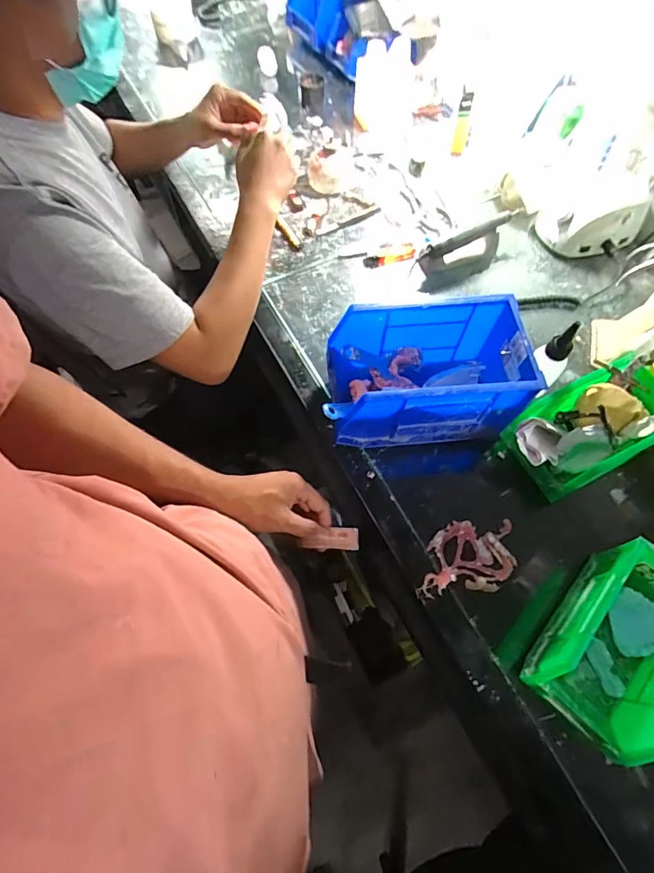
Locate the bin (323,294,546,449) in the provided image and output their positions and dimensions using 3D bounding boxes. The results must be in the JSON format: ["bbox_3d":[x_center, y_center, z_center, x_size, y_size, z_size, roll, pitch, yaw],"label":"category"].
[{"bbox_3d":[0.119,-0.074,0.535,0.227,0.115,0.128,-3,64,-2],"label":"bin"}]

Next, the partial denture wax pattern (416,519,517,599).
[{"bbox_3d":[0.156,0.134,0.486,0.109,0.029,0.078,-1,64,-2],"label":"partial denture wax pattern"}]

